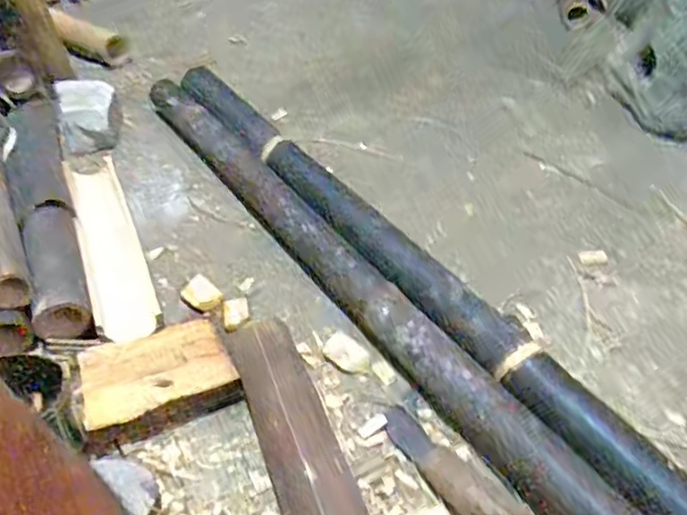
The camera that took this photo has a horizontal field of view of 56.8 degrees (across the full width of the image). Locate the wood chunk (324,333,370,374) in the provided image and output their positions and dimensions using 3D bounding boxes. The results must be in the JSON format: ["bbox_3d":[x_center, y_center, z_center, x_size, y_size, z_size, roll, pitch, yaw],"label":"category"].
[{"bbox_3d":[0.004,0.121,0.793,0.058,0.021,0.036,27,49,27],"label":"wood chunk"}]

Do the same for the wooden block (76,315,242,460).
[{"bbox_3d":[-0.218,0.146,0.744,0.173,0.052,0.123,-21,46,-21],"label":"wooden block"}]

